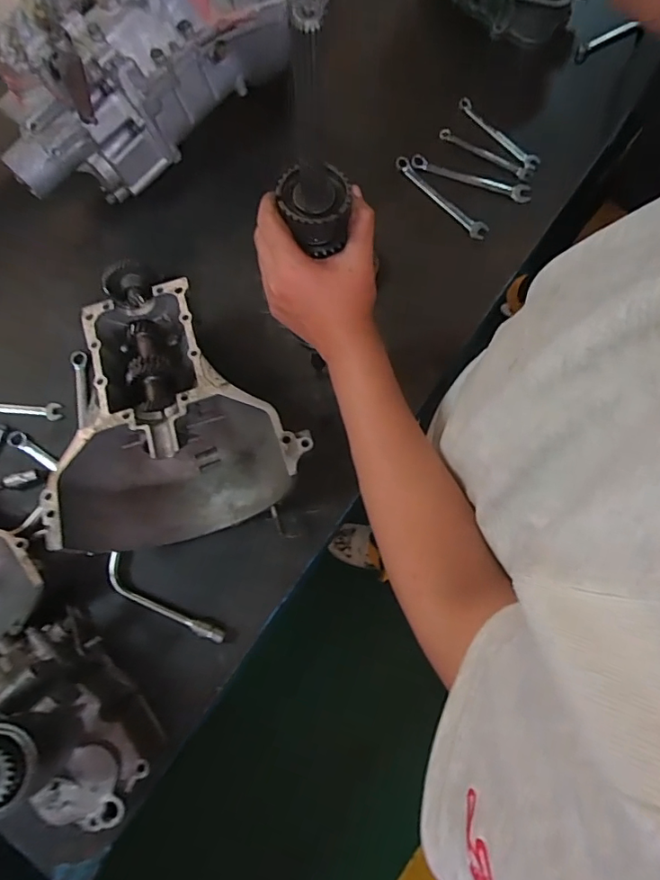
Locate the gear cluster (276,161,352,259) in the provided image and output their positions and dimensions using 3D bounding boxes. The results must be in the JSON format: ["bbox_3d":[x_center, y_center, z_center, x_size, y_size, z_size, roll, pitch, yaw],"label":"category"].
[{"bbox_3d":[-0.013,-0.184,0.400,0.052,0.034,0.057,0,77,-2],"label":"gear cluster"}]

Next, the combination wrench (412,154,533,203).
[{"bbox_3d":[0.228,-0.423,0.815,0.196,0.012,0.031,19,77,3],"label":"combination wrench"}]

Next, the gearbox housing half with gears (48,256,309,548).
[{"bbox_3d":[-0.174,-0.060,0.651,0.280,0.139,0.396,2,76,-1],"label":"gearbox housing half with gears"}]

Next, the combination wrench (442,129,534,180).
[{"bbox_3d":[0.253,-0.466,0.826,0.162,0.011,0.024,28,77,5],"label":"combination wrench"}]

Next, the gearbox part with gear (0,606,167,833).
[{"bbox_3d":[-0.278,0.287,0.516,0.122,0.188,0.217,-44,82,-11],"label":"gearbox part with gear"}]

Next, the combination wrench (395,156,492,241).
[{"bbox_3d":[0.176,-0.387,0.803,0.025,0.009,0.189,-43,81,-11],"label":"combination wrench"}]

